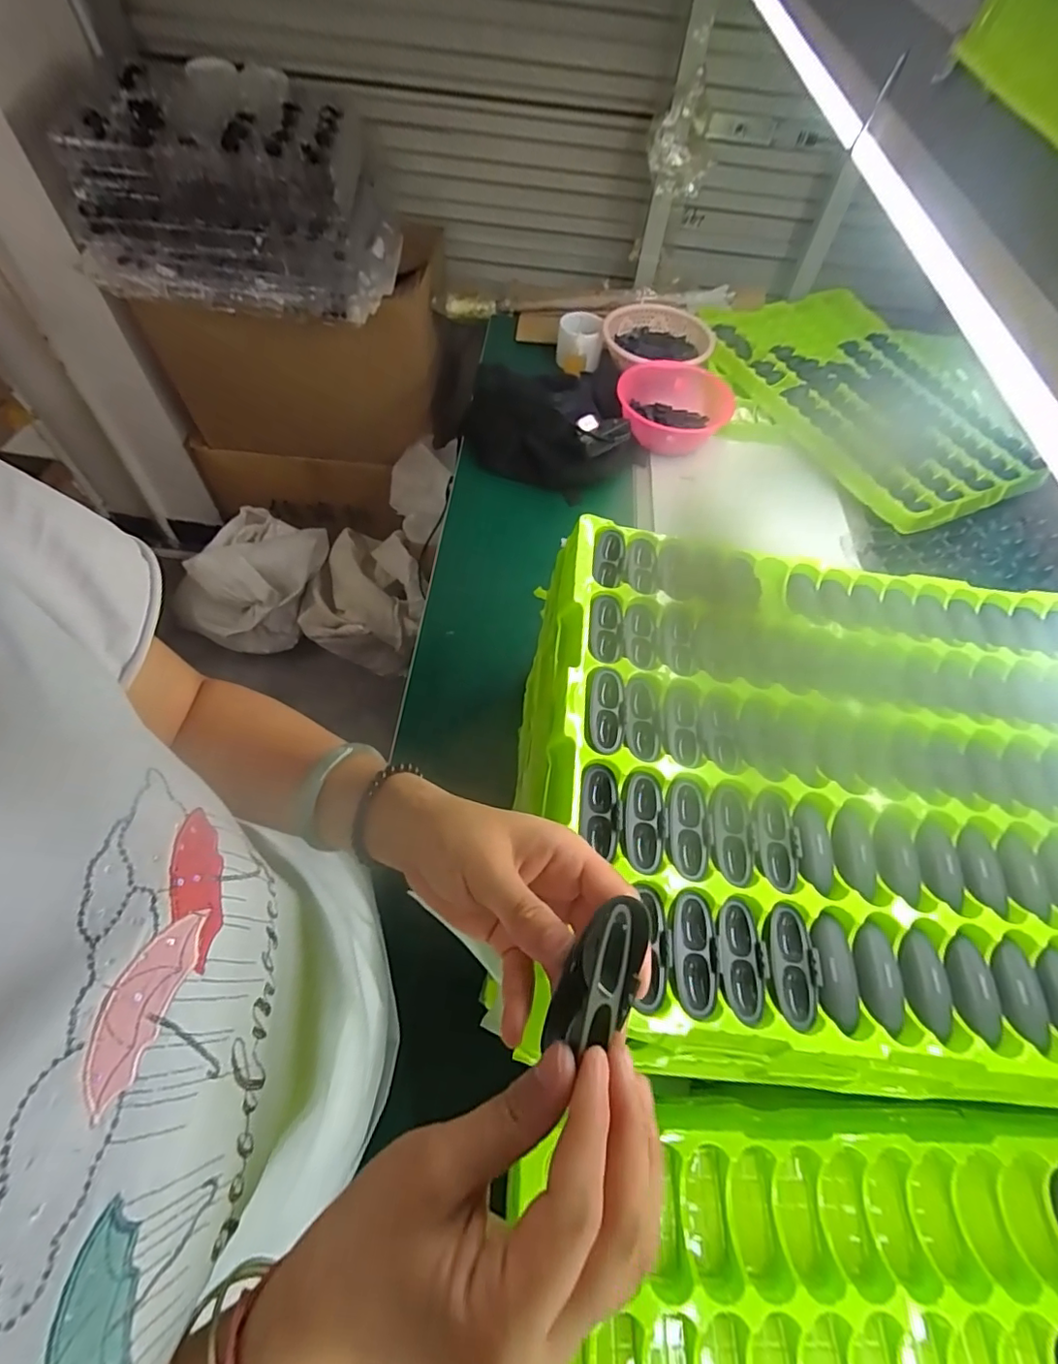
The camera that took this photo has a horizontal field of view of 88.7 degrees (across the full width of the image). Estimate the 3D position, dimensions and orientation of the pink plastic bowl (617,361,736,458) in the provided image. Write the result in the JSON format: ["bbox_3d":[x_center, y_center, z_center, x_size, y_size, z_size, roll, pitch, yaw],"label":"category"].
[{"bbox_3d":[0.248,-0.462,0.926,0.198,0.066,0.173,11,60,2],"label":"pink plastic bowl"}]

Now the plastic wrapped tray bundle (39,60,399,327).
[{"bbox_3d":[-0.527,-0.944,1.035,0.496,0.225,0.451,7,60,0],"label":"plastic wrapped tray bundle"}]

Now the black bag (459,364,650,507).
[{"bbox_3d":[0.031,-0.413,0.892,0.317,0.133,0.147,27,62,11],"label":"black bag"}]

